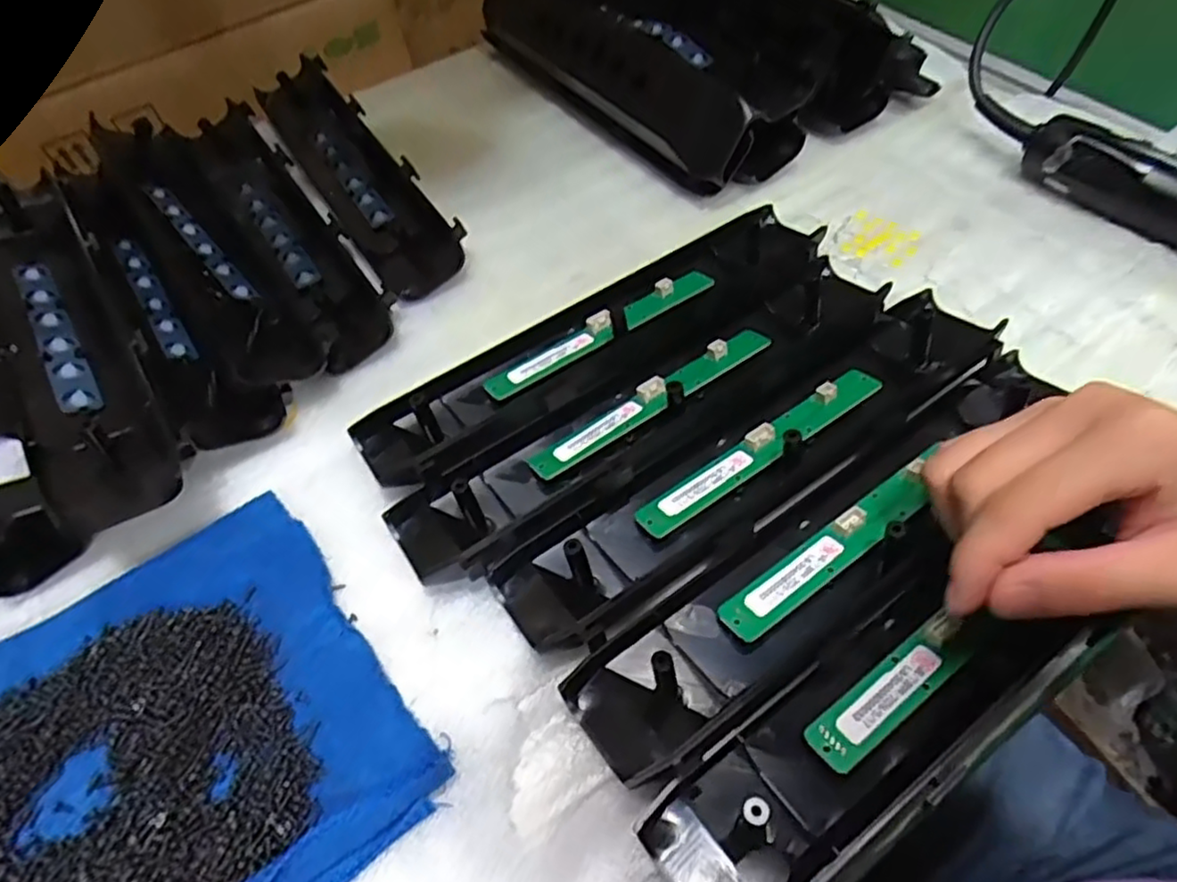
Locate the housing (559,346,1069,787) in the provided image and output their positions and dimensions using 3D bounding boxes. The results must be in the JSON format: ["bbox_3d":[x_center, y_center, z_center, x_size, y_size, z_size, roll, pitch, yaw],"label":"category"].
[{"bbox_3d":[0.110,0.041,0.289,0.265,0.025,0.057,-35,61,-19],"label":"housing"}]

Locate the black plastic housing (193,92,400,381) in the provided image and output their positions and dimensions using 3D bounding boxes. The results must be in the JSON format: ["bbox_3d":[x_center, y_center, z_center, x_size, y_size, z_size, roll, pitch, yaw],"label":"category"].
[{"bbox_3d":[-0.191,-0.136,0.425,0.053,0.023,0.247,-31,60,-16],"label":"black plastic housing"}]

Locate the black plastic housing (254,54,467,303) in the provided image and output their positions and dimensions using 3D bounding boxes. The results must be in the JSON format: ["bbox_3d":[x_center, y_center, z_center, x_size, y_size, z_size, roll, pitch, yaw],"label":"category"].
[{"bbox_3d":[-0.158,-0.183,0.456,0.057,0.025,0.256,-30,59,-16],"label":"black plastic housing"}]

